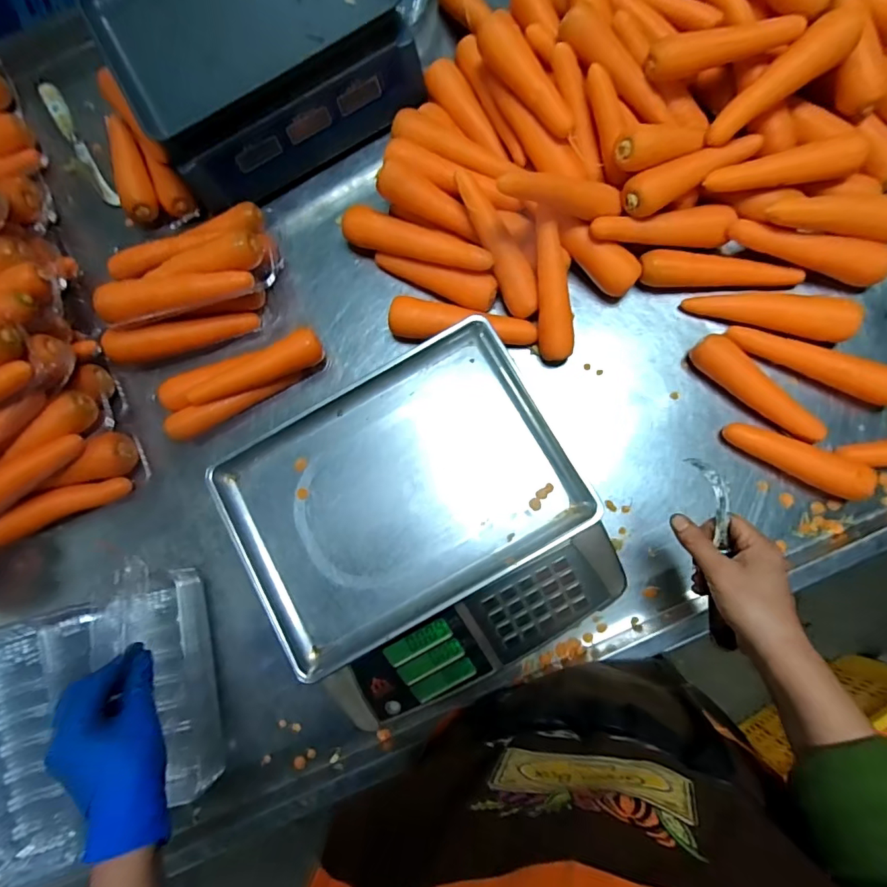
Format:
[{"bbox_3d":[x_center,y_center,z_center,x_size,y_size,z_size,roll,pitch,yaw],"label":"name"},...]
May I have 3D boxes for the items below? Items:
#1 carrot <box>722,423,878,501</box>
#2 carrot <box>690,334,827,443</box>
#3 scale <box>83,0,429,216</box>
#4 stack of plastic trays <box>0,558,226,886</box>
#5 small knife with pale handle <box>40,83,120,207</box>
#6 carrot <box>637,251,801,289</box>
[{"bbox_3d":[0.410,0.019,0.568,0.159,0.044,0.037,28,86,7],"label":"carrot"},{"bbox_3d":[0.370,-0.059,0.586,0.175,0.037,0.039,43,88,8],"label":"carrot"},{"bbox_3d":[-0.235,-0.515,0.629,0.321,0.107,0.321,-27,82,1],"label":"scale"},{"bbox_3d":[-0.369,0.288,0.531,0.225,0.058,0.253,-10,84,-20],"label":"stack of plastic trays"},{"bbox_3d":[-0.521,-0.429,0.704,0.025,0.021,0.212,-33,82,0],"label":"small knife with pale handle"},{"bbox_3d":[0.339,-0.206,0.609,0.191,0.045,0.037,6,84,5],"label":"carrot"}]

